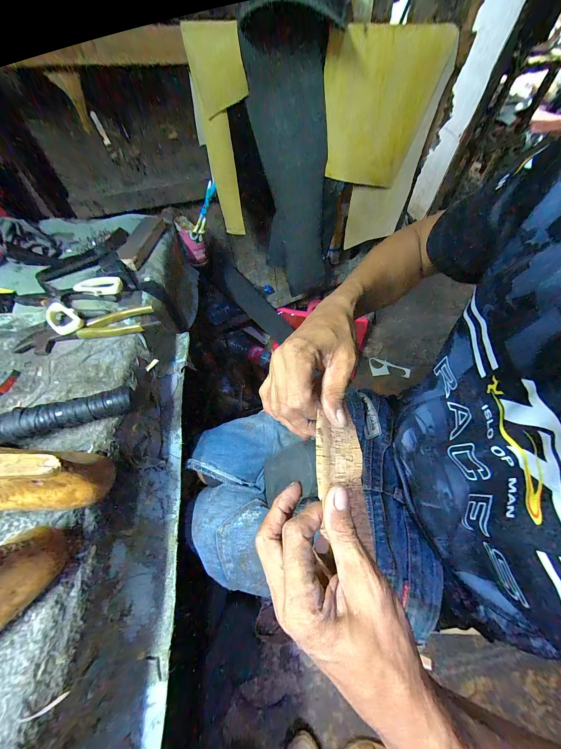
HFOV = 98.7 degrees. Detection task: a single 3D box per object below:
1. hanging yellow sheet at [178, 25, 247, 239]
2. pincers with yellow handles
[{"bbox_3d":[-0.113,-0.453,0.491,0.093,0.351,0.123,3,82,-1],"label":"hanging yellow sheet"},{"bbox_3d":[-0.306,-0.075,0.385,0.207,0.018,0.057,-16,59,-10],"label":"pincers with yellow handles"}]

